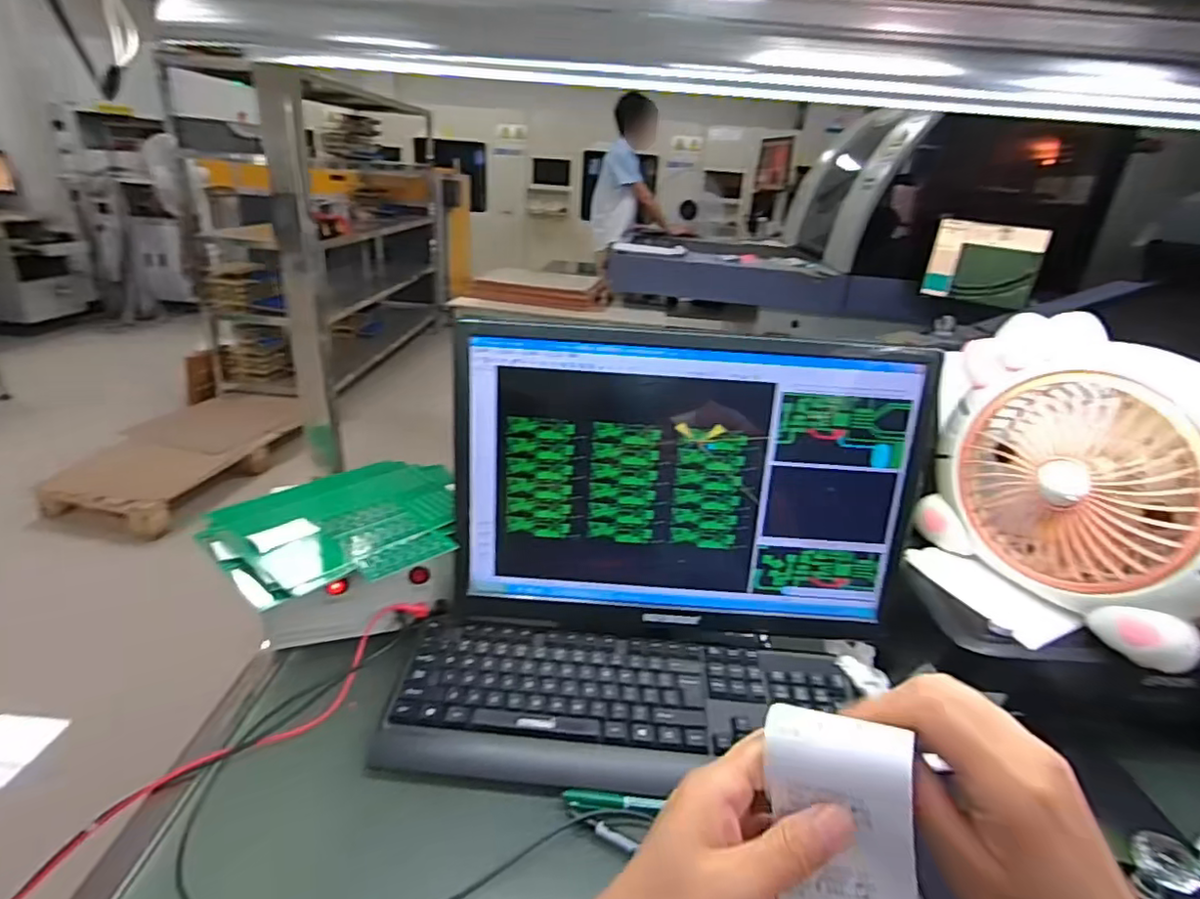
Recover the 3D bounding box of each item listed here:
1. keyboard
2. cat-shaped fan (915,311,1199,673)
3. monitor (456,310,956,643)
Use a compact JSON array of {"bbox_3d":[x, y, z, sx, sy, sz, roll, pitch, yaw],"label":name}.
[{"bbox_3d":[0.023,0.242,0.570,0.430,0.032,0.163,6,24,3],"label":"keyboard"},{"bbox_3d":[0.443,0.022,0.565,0.095,0.238,0.280,-5,26,-20],"label":"cat-shaped fan"},{"bbox_3d":[0.078,0.053,0.599,0.439,0.309,0.055,4,24,1],"label":"monitor"}]

